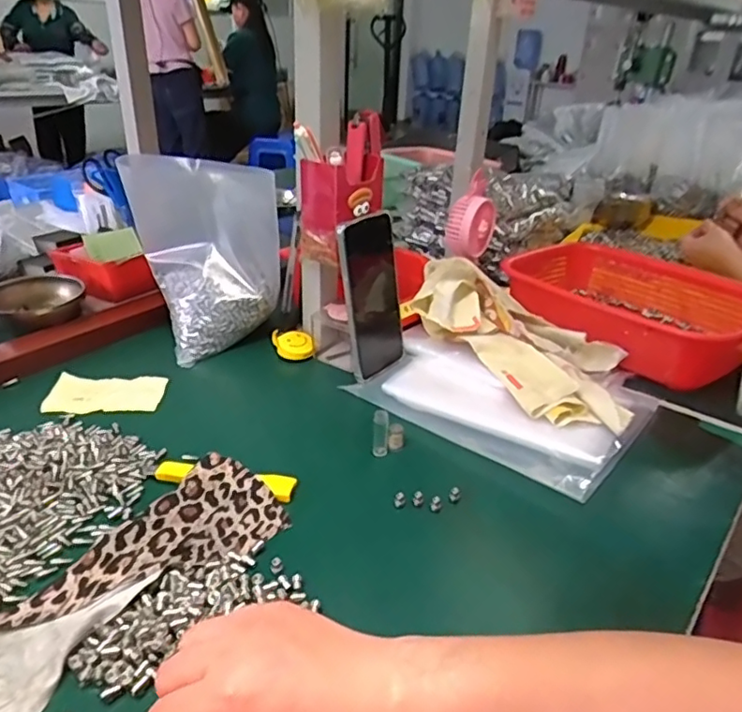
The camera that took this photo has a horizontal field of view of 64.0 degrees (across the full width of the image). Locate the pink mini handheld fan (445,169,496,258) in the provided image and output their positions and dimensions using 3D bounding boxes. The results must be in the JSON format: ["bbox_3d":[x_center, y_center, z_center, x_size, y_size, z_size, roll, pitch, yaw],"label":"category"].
[{"bbox_3d":[0.129,-0.178,0.755,0.069,0.090,0.039,-21,37,-37],"label":"pink mini handheld fan"}]

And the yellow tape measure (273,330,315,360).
[{"bbox_3d":[-0.089,-0.013,0.676,0.048,0.021,0.037,0,29,-5],"label":"yellow tape measure"}]

